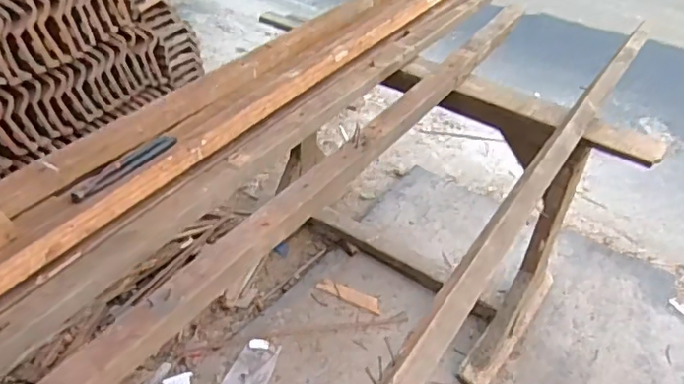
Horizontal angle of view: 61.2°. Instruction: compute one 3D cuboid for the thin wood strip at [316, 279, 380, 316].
[{"bbox_3d":[0.026,0.333,1.866,0.220,0.015,0.049,19,41,19],"label":"thin wood strip"}]

